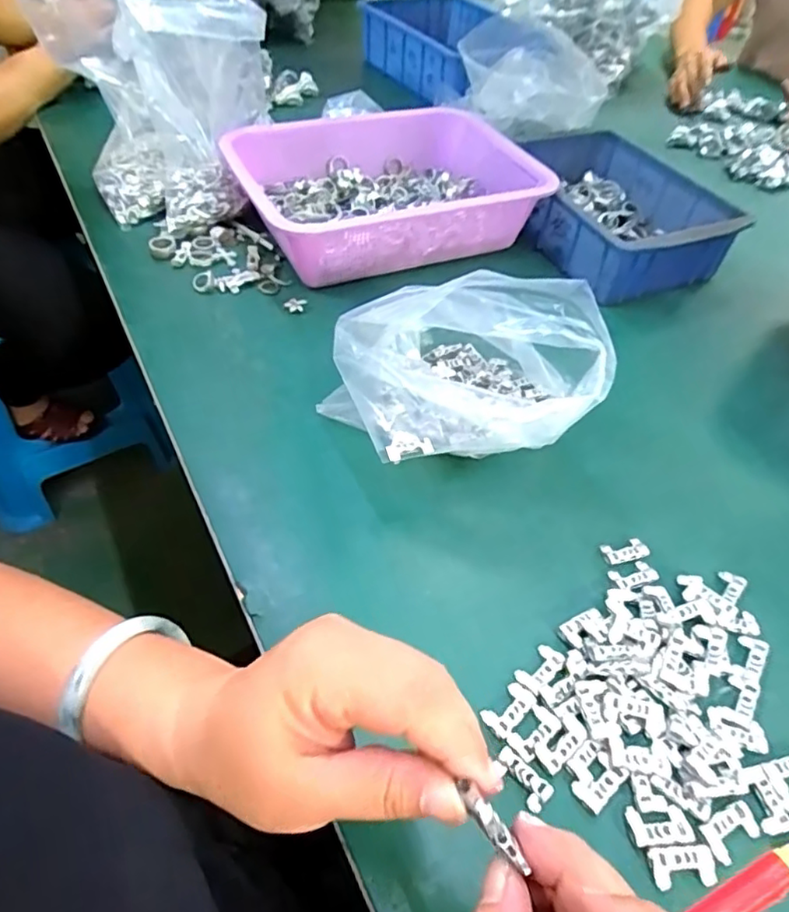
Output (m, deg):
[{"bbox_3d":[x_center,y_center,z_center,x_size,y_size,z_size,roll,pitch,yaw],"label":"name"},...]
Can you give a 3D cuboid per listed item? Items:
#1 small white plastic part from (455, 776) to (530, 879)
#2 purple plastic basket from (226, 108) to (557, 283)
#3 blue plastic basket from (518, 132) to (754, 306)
[{"bbox_3d":[0.031,0.117,0.188,0.006,0.007,0.029,-37,87,-31],"label":"small white plastic part"},{"bbox_3d":[-0.010,-0.285,0.638,0.312,0.085,0.225,-18,53,-20],"label":"purple plastic basket"},{"bbox_3d":[0.231,-0.277,0.663,0.182,0.067,0.260,-21,54,-22],"label":"blue plastic basket"}]

